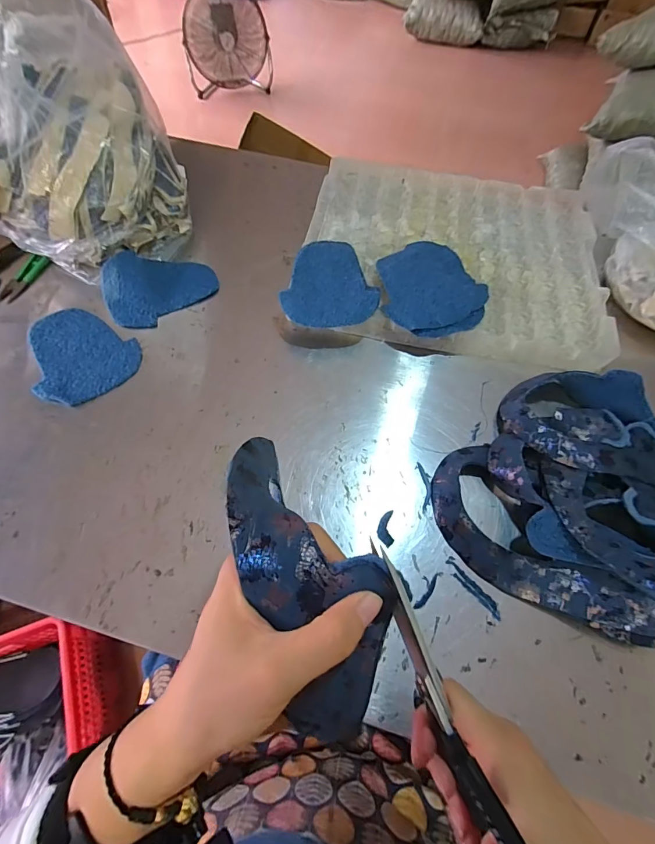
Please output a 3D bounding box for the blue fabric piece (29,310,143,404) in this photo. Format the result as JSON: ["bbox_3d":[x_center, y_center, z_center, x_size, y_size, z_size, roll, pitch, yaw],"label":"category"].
[{"bbox_3d":[-0.329,-0.086,0.515,0.159,0.006,0.123,29,64,12],"label":"blue fabric piece"}]

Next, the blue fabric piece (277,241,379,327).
[{"bbox_3d":[0.011,-0.194,0.549,0.121,0.014,0.165,12,62,4],"label":"blue fabric piece"}]

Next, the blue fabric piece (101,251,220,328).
[{"bbox_3d":[-0.235,-0.196,0.564,0.150,0.024,0.115,-17,64,-12],"label":"blue fabric piece"}]

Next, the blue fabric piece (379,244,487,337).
[{"bbox_3d":[0.142,-0.191,0.557,0.144,0.015,0.170,-11,61,-11],"label":"blue fabric piece"}]

